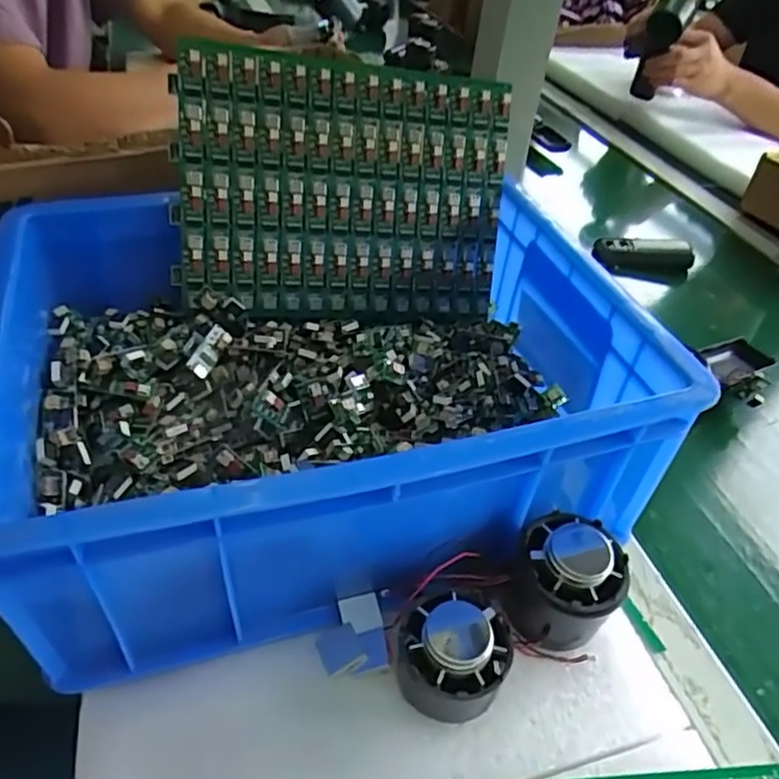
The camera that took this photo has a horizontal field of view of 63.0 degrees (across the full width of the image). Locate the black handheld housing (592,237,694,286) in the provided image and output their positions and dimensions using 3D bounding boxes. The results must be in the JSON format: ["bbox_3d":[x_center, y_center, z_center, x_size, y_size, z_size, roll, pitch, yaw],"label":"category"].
[{"bbox_3d":[0.292,-0.152,0.735,0.110,0.045,0.025,10,42,2],"label":"black handheld housing"}]

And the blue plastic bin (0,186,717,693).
[{"bbox_3d":[-0.036,-0.012,0.374,0.330,0.138,0.256,-7,44,-15],"label":"blue plastic bin"}]

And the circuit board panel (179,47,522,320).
[{"bbox_3d":[-0.027,-0.129,0.432,0.218,0.164,0.012,-1,16,-16],"label":"circuit board panel"}]

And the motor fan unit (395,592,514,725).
[{"bbox_3d":[0.029,0.124,0.300,0.053,0.045,0.050,24,44,17],"label":"motor fan unit"}]

